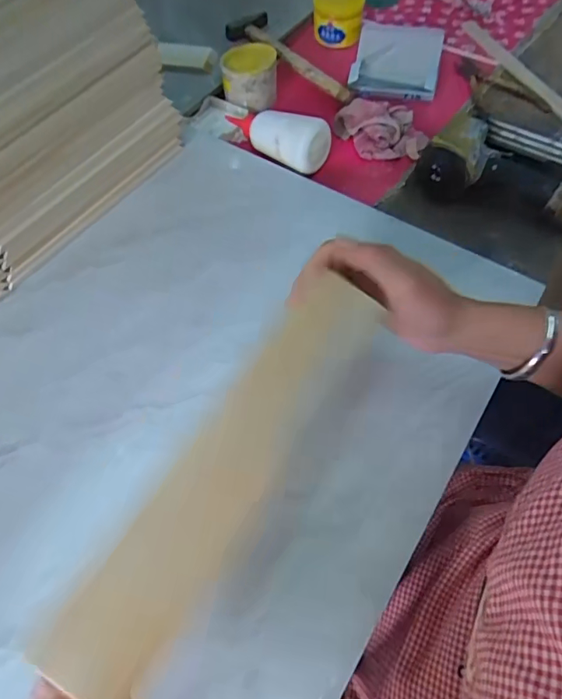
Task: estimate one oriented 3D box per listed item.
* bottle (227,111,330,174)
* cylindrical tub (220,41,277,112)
[{"bbox_3d":[-0.009,-0.288,0.630,0.057,0.062,0.164,-41,54,-21],"label":"bottle"},{"bbox_3d":[-0.046,-0.398,0.690,0.078,0.065,0.078,0,60,0],"label":"cylindrical tub"}]

